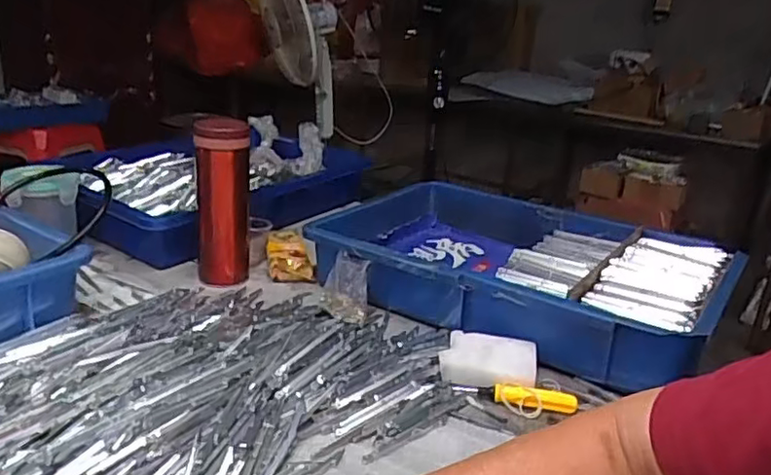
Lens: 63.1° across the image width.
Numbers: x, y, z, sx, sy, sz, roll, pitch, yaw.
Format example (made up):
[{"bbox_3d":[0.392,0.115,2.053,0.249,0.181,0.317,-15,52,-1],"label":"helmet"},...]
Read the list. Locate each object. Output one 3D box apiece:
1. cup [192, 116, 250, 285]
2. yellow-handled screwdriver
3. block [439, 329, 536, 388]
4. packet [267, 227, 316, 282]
[{"bbox_3d":[-0.188,-0.038,0.727,0.061,0.199,0.071,0,21,-12],"label":"cup"},{"bbox_3d":[0.112,0.134,0.542,0.103,0.012,0.017,7,20,6],"label":"yellow-handled screwdriver"},{"bbox_3d":[0.095,0.112,0.579,0.084,0.022,0.063,8,20,8],"label":"block"},{"bbox_3d":[-0.119,0.021,0.795,0.062,0.031,0.098,2,20,-6],"label":"packet"}]

